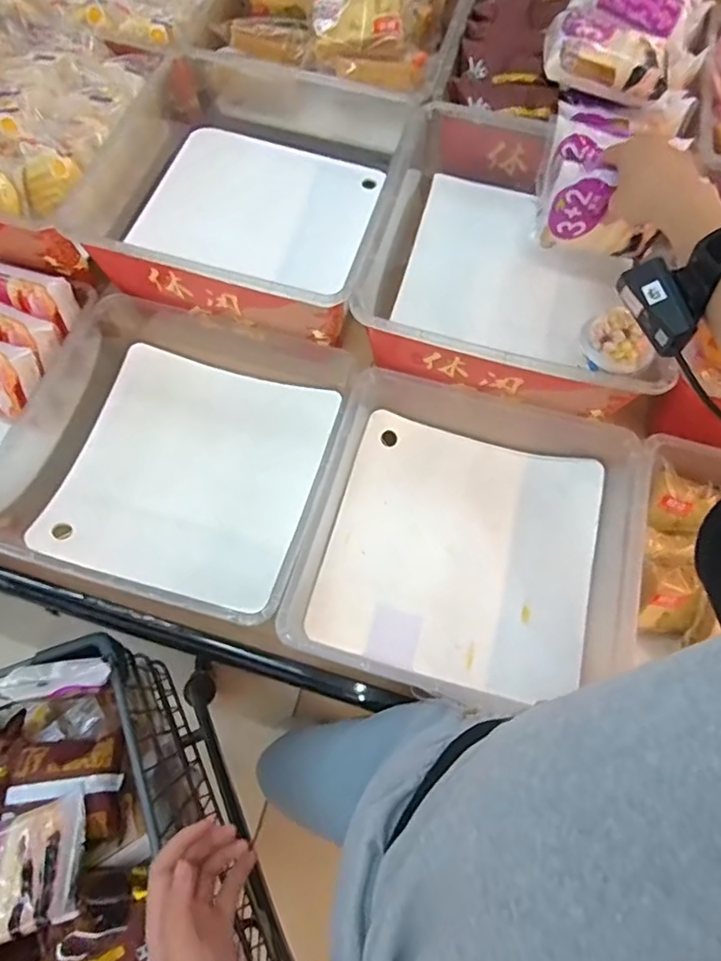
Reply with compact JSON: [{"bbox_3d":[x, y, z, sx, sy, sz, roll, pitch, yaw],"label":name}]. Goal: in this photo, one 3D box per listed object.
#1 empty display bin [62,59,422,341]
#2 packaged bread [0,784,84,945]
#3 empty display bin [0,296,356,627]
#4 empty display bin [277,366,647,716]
[{"bbox_3d":[-0.120,-0.324,0.637,0.321,0.109,0.316,16,69,6],"label":"empty display bin"},{"bbox_3d":[-0.304,0.343,0.485,0.123,0.039,0.097,-16,69,-6],"label":"packaged bread"},{"bbox_3d":[-0.198,-0.028,0.607,0.325,0.104,0.301,15,69,6],"label":"empty display bin"},{"bbox_3d":[0.108,0.059,0.565,0.298,0.080,0.291,13,69,5],"label":"empty display bin"}]

